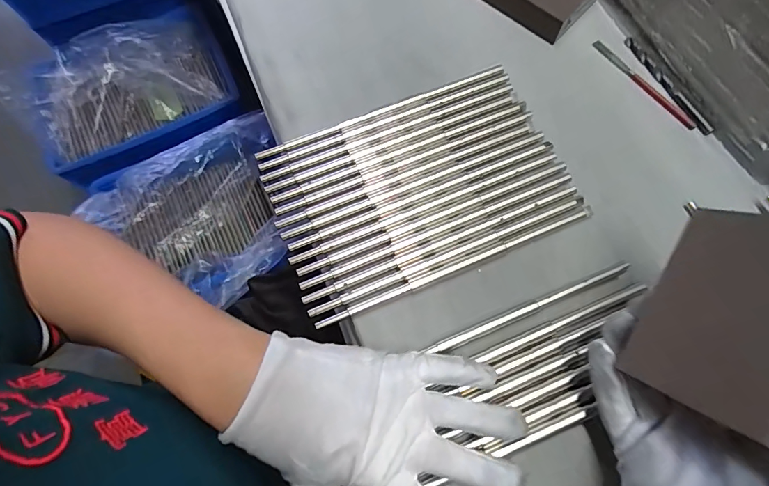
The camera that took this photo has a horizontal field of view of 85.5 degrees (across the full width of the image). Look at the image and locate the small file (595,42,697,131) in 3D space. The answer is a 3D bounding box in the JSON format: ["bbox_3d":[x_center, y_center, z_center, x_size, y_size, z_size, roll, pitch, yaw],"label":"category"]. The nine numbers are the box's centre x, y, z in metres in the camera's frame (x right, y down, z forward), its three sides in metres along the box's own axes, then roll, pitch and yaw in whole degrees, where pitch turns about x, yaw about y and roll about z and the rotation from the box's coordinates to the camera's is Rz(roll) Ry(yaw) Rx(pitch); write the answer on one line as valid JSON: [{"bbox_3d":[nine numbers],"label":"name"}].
[{"bbox_3d":[0.214,-0.132,0.345,0.010,0.004,0.105,-38,74,-9],"label":"small file"}]

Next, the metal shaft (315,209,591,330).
[{"bbox_3d":[0.052,0.017,0.291,0.208,0.004,0.006,-23,72,-4],"label":"metal shaft"}]

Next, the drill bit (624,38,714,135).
[{"bbox_3d":[0.233,-0.131,0.344,0.009,0.004,0.103,-27,73,-6],"label":"drill bit"}]

